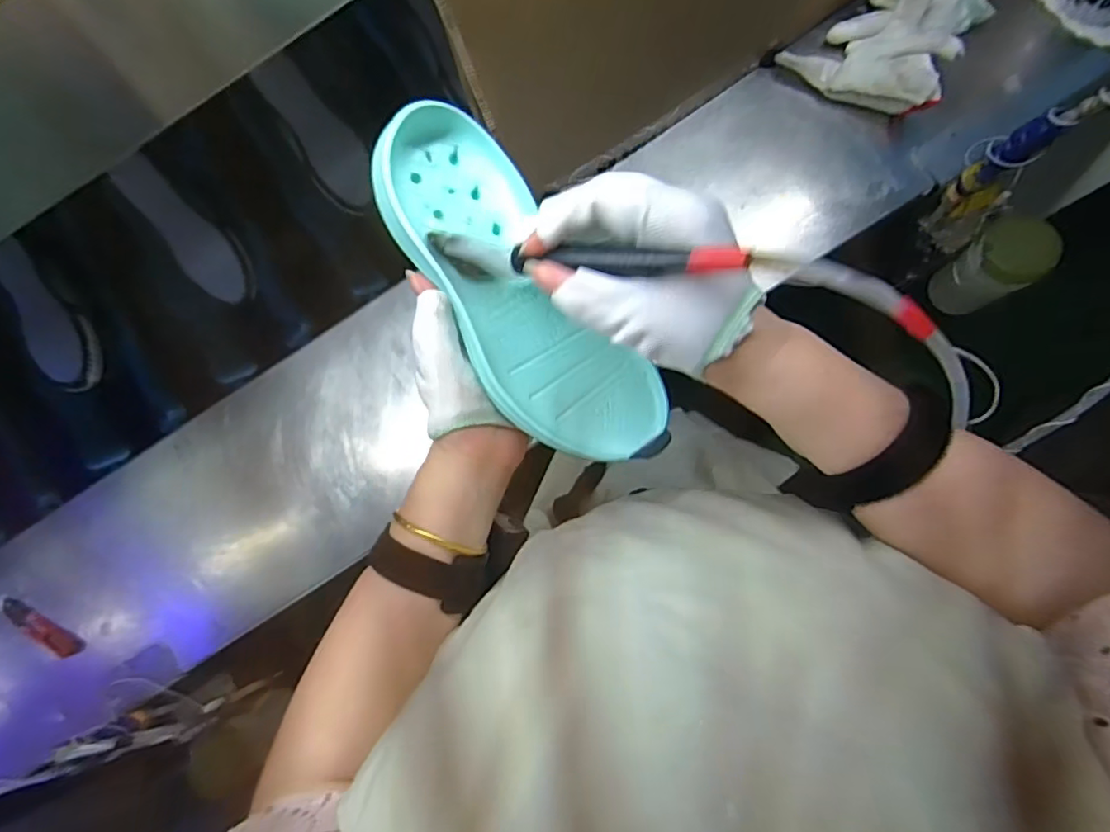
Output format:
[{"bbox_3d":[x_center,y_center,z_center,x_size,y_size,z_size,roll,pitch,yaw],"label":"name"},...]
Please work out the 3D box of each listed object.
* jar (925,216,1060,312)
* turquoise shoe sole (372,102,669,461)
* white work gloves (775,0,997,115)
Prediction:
[{"bbox_3d":[0.479,-0.166,0.636,0.063,0.119,0.076,-28,84,3],"label":"jar"},{"bbox_3d":[-0.021,-0.067,0.325,0.081,0.029,0.212,-33,97,1],"label":"turquoise shoe sole"},{"bbox_3d":[0.355,-0.398,0.583,0.136,0.065,0.187,42,90,7],"label":"white work gloves"}]

